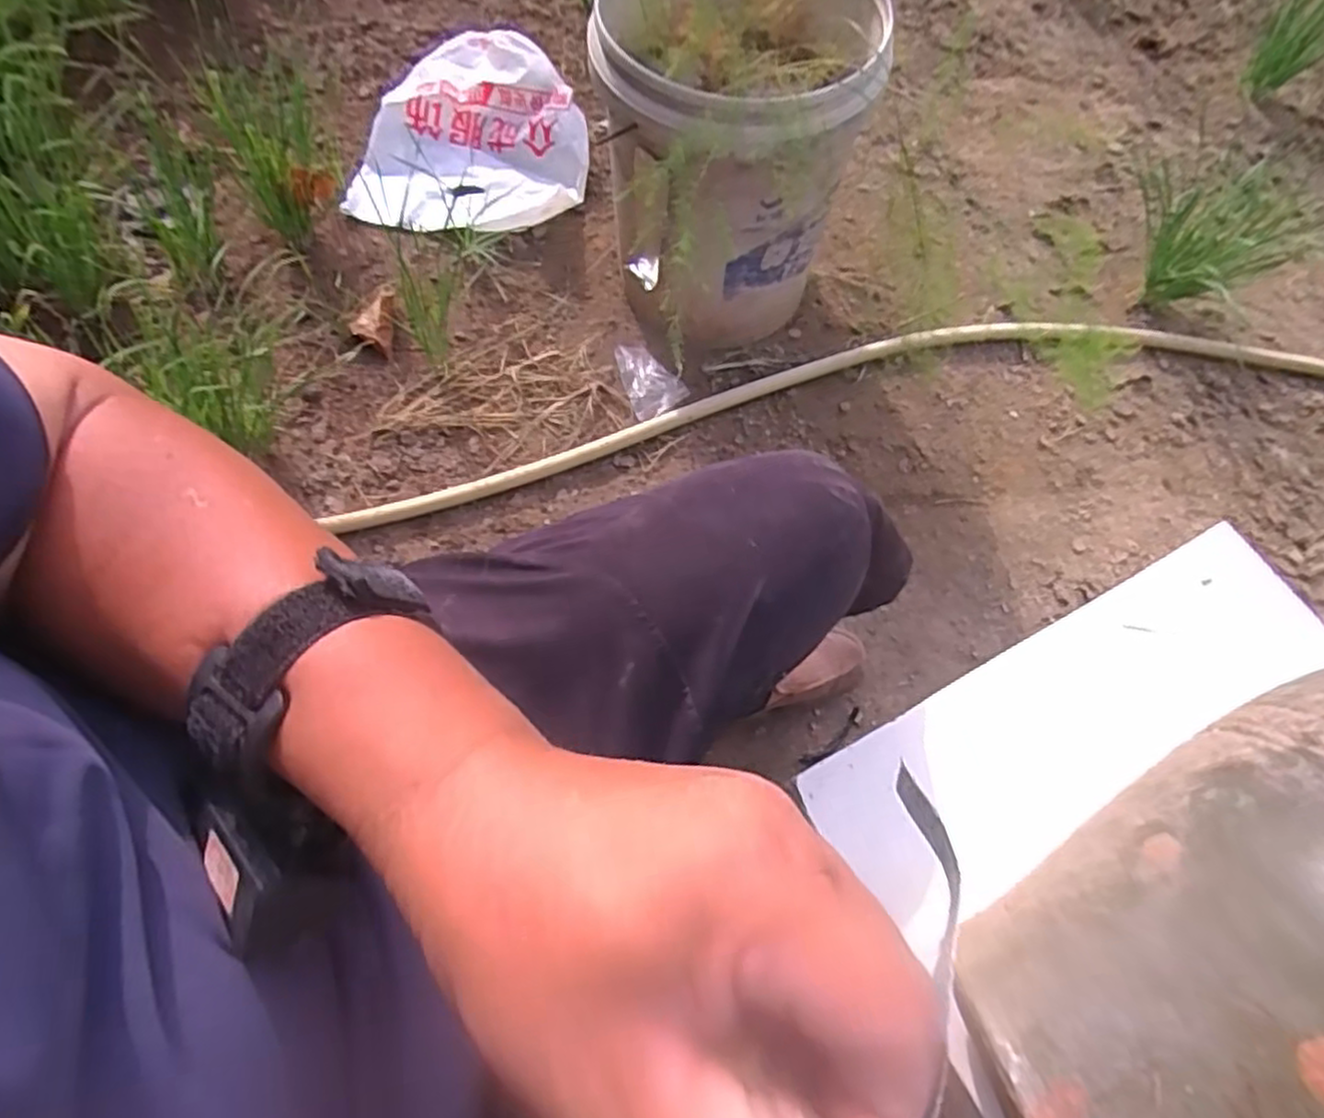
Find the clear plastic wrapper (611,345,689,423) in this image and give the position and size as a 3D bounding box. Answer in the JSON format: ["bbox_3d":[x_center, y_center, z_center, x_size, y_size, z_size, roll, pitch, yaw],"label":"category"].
[{"bbox_3d":[-0.017,-0.240,0.977,0.074,0.015,0.117,-21,68,-10],"label":"clear plastic wrapper"}]

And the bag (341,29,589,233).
[{"bbox_3d":[-0.278,-0.635,1.120,0.341,0.114,0.354,4,66,1],"label":"bag"}]

